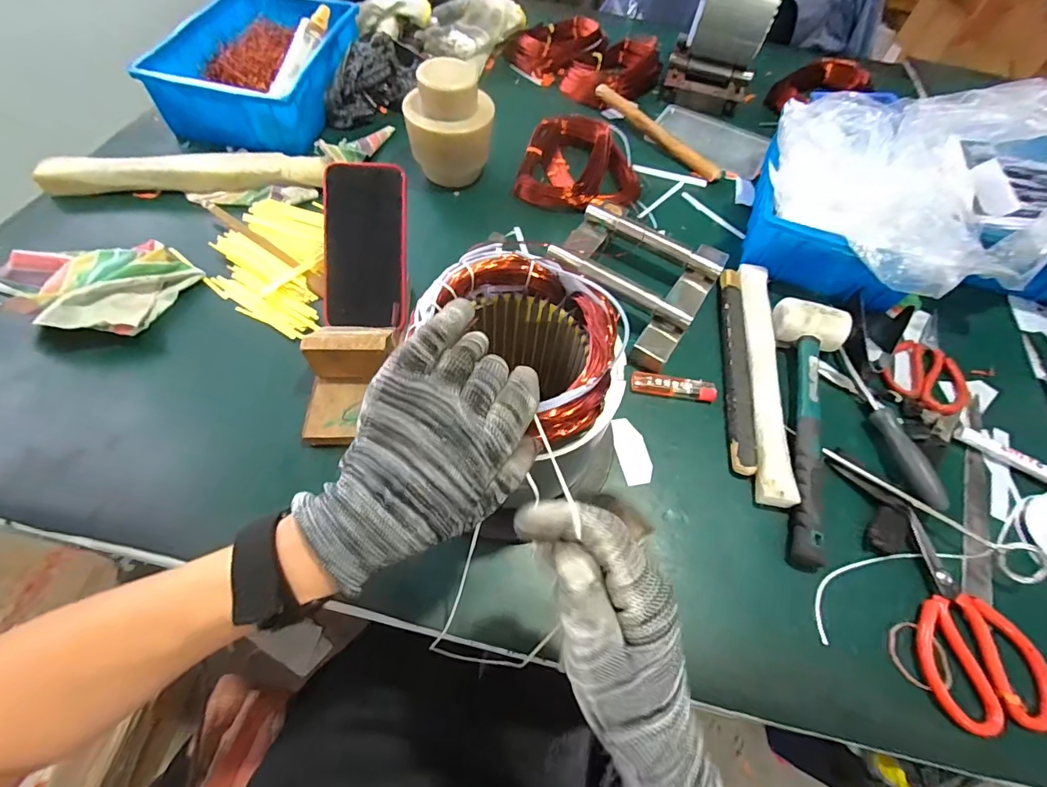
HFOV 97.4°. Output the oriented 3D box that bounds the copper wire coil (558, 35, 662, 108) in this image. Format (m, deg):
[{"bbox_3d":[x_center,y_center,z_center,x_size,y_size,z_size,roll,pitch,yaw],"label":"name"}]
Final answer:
[{"bbox_3d":[0.151,-0.552,0.787,0.165,0.054,0.111,-37,68,-23],"label":"copper wire coil"}]

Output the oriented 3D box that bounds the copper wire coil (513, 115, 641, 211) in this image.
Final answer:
[{"bbox_3d":[0.081,-0.312,0.641,0.166,0.057,0.148,13,59,3],"label":"copper wire coil"}]

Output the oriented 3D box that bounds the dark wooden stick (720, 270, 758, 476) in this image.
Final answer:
[{"bbox_3d":[0.231,-0.035,0.495,0.027,0.011,0.256,10,58,1],"label":"dark wooden stick"}]

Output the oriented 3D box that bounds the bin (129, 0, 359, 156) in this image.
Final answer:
[{"bbox_3d":[-0.377,-0.474,0.664,0.203,0.080,0.279,9,58,1],"label":"bin"}]

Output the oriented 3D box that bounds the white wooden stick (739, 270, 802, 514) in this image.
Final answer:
[{"bbox_3d":[0.254,-0.024,0.493,0.033,0.023,0.295,10,58,1],"label":"white wooden stick"}]

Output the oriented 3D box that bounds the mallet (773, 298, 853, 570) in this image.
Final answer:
[{"bbox_3d":[0.286,0.023,0.446,0.068,0.042,0.278,13,59,3],"label":"mallet"}]

